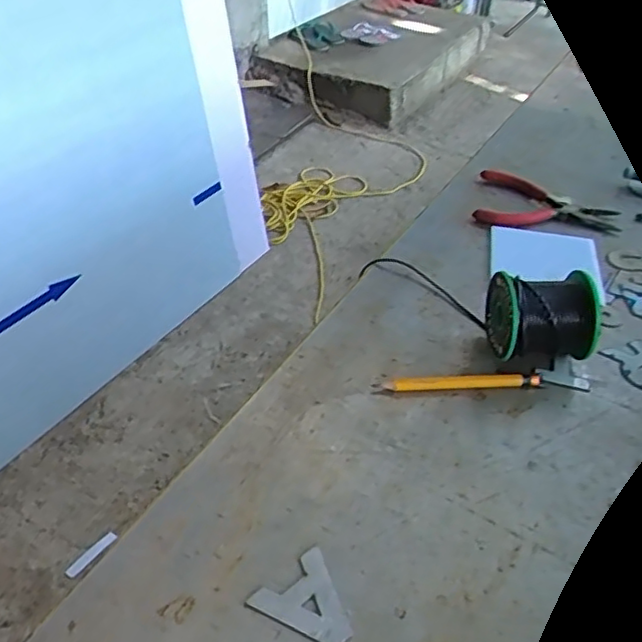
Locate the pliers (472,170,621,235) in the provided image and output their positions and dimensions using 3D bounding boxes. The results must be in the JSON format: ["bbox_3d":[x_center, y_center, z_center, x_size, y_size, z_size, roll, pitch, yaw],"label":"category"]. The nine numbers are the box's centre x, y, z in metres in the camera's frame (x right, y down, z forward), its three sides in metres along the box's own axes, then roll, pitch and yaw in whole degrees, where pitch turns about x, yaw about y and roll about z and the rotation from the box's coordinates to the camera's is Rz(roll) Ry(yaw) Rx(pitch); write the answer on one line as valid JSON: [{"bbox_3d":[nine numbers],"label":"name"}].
[{"bbox_3d":[0.252,-0.133,0.733,0.146,0.016,0.121,11,41,10],"label":"pliers"}]

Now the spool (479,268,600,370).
[{"bbox_3d":[0.179,-0.005,0.532,0.086,0.066,0.072,2,41,0],"label":"spool"}]

